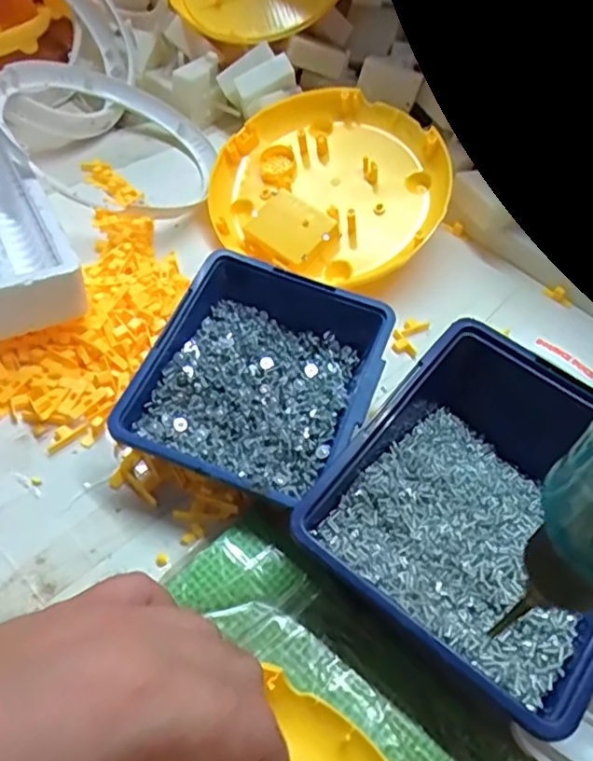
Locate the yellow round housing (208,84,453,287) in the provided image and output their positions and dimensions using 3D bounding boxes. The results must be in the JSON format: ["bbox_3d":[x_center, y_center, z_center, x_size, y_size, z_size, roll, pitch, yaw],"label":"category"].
[{"bbox_3d":[0.026,-0.150,0.495,0.185,0.052,0.185,-2,68,5],"label":"yellow round housing"}]

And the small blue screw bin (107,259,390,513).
[{"bbox_3d":[-0.019,0.001,0.353,0.118,0.049,0.139,21,52,8],"label":"small blue screw bin"}]

